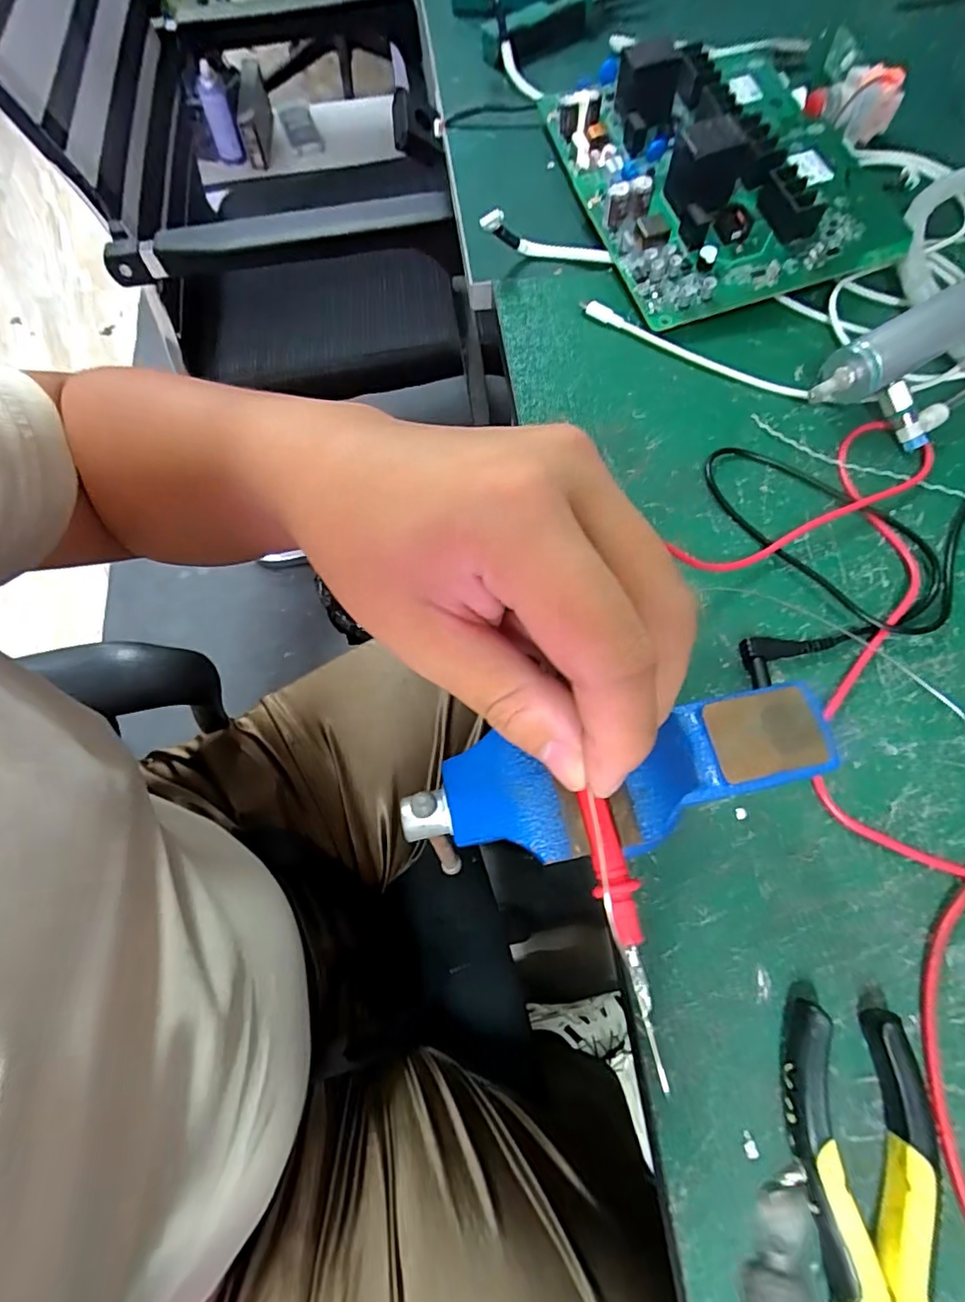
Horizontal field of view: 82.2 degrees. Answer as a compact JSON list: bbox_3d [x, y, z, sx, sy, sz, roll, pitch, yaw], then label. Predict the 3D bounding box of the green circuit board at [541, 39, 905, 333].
[{"bbox_3d":[0.172,-0.349,0.394,0.199,0.055,0.246,-12,68,-3],"label":"green circuit board"}]

